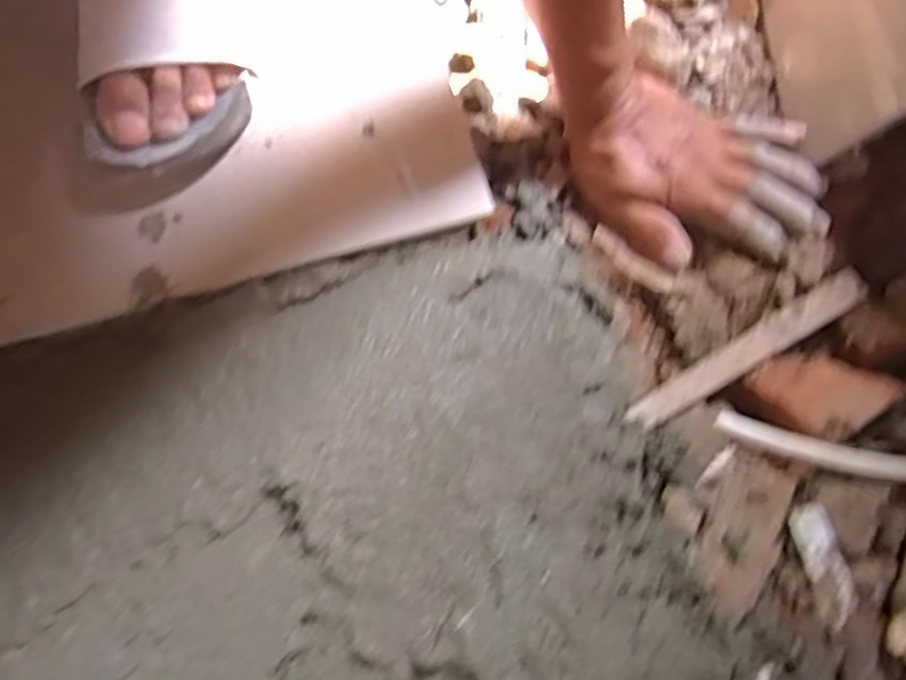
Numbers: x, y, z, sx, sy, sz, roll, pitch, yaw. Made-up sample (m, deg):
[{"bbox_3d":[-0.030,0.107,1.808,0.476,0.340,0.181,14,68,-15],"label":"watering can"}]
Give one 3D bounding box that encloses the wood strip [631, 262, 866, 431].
[{"bbox_3d":[0.170,0.006,0.401,0.160,0.008,0.021,-31,74,-9],"label":"wood strip"}]

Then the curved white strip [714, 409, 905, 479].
[{"bbox_3d":[0.208,0.061,0.381,0.123,0.009,0.017,14,72,5],"label":"curved white strip"}]

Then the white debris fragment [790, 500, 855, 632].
[{"bbox_3d":[0.194,0.117,0.364,0.022,0.005,0.059,-12,72,-3],"label":"white debris fragment"}]

